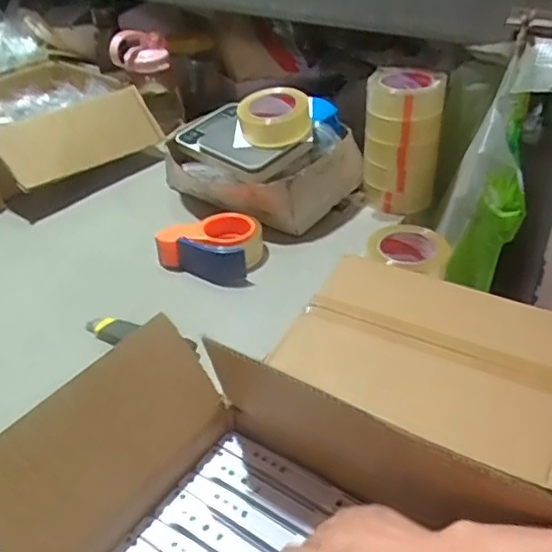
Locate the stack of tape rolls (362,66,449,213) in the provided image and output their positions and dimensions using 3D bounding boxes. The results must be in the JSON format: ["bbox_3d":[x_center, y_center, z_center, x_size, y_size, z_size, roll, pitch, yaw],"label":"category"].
[{"bbox_3d":[0.199,-0.214,0.938,0.113,0.198,0.103,0,37,4],"label":"stack of tape rolls"}]

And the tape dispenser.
[{"bbox_3d":[-0.087,-0.046,0.864,0.137,0.056,0.108,13,40,21],"label":"tape dispenser"}]

